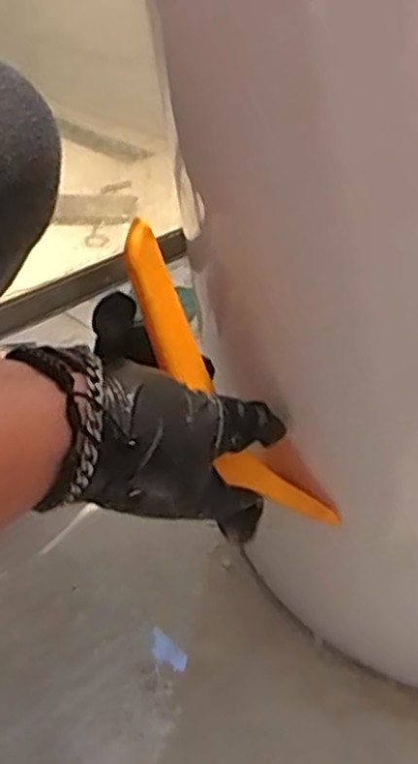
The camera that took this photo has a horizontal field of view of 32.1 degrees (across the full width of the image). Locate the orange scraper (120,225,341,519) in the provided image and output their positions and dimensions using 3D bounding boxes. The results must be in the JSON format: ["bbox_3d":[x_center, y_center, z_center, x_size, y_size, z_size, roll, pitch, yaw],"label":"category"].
[{"bbox_3d":[0.005,0.007,0.317,0.030,0.162,0.018,-17,27,30],"label":"orange scraper"}]

